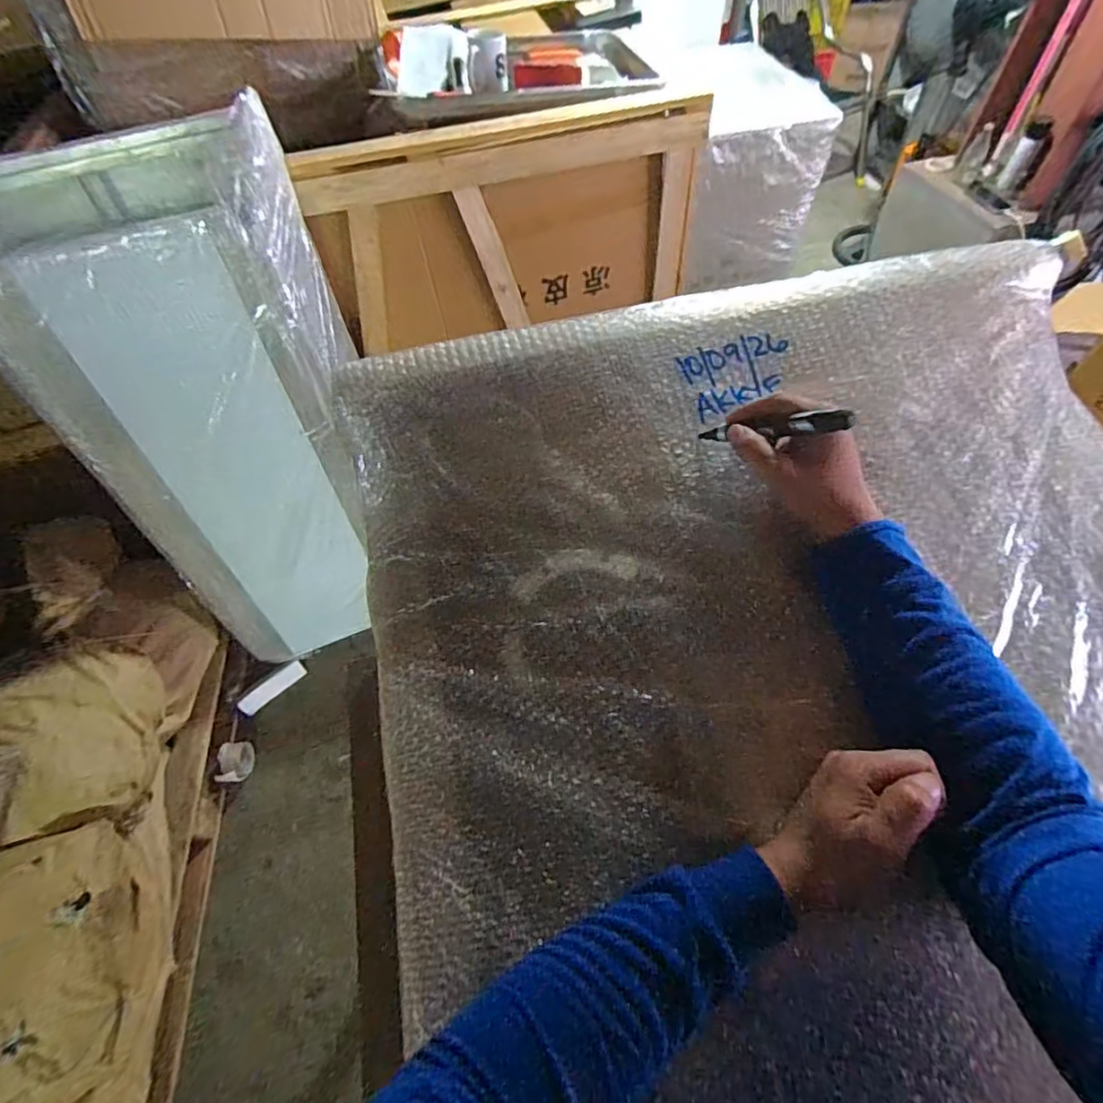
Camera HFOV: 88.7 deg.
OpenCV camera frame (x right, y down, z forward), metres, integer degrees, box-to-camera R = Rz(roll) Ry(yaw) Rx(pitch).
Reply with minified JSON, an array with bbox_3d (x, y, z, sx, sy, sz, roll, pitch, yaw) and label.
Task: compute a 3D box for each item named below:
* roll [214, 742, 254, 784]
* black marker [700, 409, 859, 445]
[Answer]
[{"bbox_3d":[-0.812,0.546,1.455,0.058,0.088,0.104,-2,57,1],"label":"roll"},{"bbox_3d":[0.175,-0.099,0.452,0.017,0.014,0.136,-41,23,-21],"label":"black marker"}]

